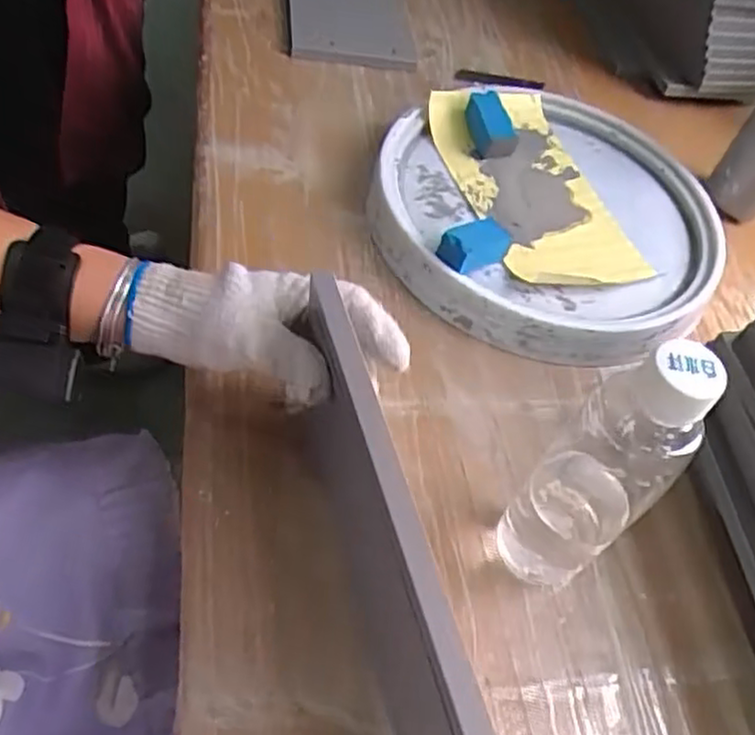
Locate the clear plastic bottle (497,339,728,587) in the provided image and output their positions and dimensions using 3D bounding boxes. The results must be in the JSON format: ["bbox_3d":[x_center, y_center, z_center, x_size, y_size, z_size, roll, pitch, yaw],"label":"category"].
[{"bbox_3d":[0.115,0.055,0.374,0.062,0.189,0.058,41,57,18],"label":"clear plastic bottle"}]

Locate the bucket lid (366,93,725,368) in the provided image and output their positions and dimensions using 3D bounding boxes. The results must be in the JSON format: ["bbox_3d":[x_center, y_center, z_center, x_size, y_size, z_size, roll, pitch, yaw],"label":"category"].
[{"bbox_3d":[0.146,-0.139,0.607,0.293,0.039,0.299,22,52,3],"label":"bucket lid"}]

